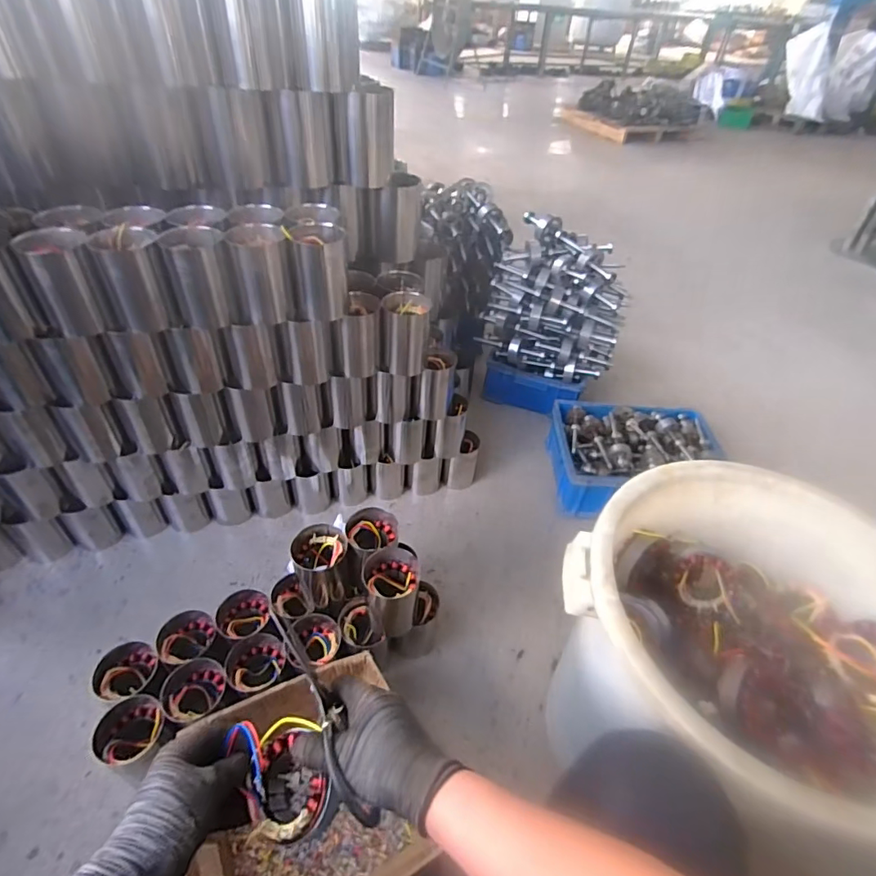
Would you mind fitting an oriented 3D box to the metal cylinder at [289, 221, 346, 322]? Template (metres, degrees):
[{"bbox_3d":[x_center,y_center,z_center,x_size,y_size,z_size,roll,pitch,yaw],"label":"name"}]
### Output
[{"bbox_3d":[-0.198,-0.274,0.812,0.093,0.131,0.080,-6,44,-12],"label":"metal cylinder"}]

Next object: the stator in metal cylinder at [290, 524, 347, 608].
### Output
[{"bbox_3d":[-0.203,0.220,0.859,0.086,0.123,0.086,3,43,-3],"label":"stator in metal cylinder"}]

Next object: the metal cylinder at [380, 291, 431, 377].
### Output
[{"bbox_3d":[-0.063,-0.200,0.961,0.090,0.146,0.081,4,43,-1],"label":"metal cylinder"}]

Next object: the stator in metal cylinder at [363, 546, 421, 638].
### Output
[{"bbox_3d":[-0.080,0.267,0.848,0.095,0.123,0.095,11,43,7],"label":"stator in metal cylinder"}]

